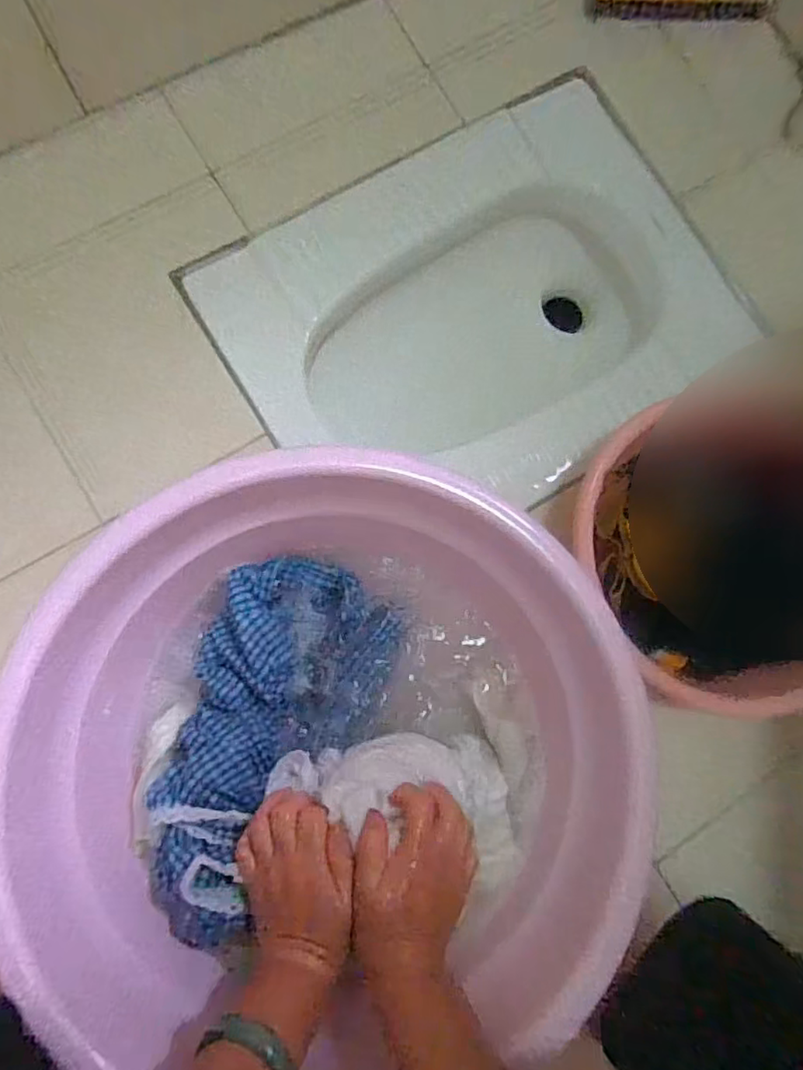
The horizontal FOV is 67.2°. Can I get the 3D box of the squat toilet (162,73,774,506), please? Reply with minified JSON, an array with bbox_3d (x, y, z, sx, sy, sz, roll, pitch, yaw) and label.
[{"bbox_3d":[0.103,-0.249,0.742,0.583,0.187,0.390,-32,84,-10],"label":"squat toilet"}]

